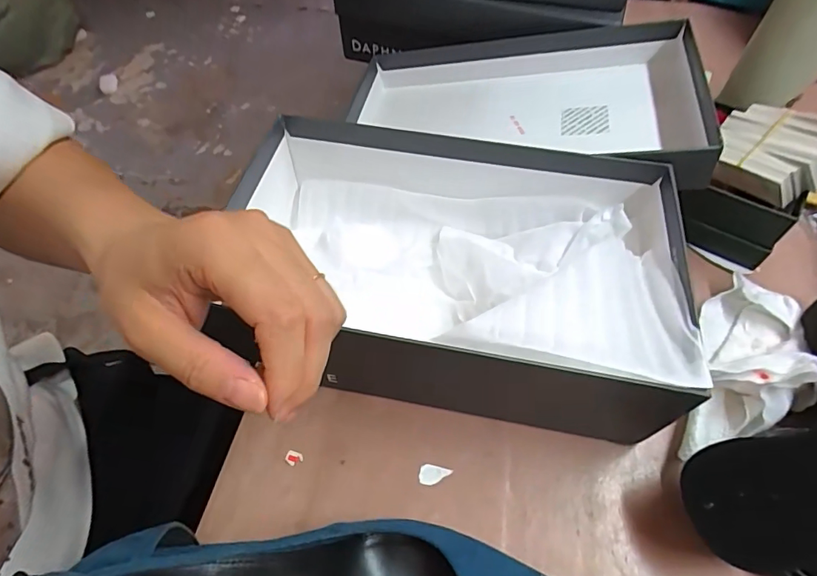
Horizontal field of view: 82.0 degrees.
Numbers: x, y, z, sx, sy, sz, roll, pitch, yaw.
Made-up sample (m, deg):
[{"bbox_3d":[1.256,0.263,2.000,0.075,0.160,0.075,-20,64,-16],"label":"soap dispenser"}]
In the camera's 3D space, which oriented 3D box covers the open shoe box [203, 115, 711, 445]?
[{"bbox_3d":[0.029,-0.013,0.341,0.289,0.098,0.174,10,57,7],"label":"open shoe box"}]

